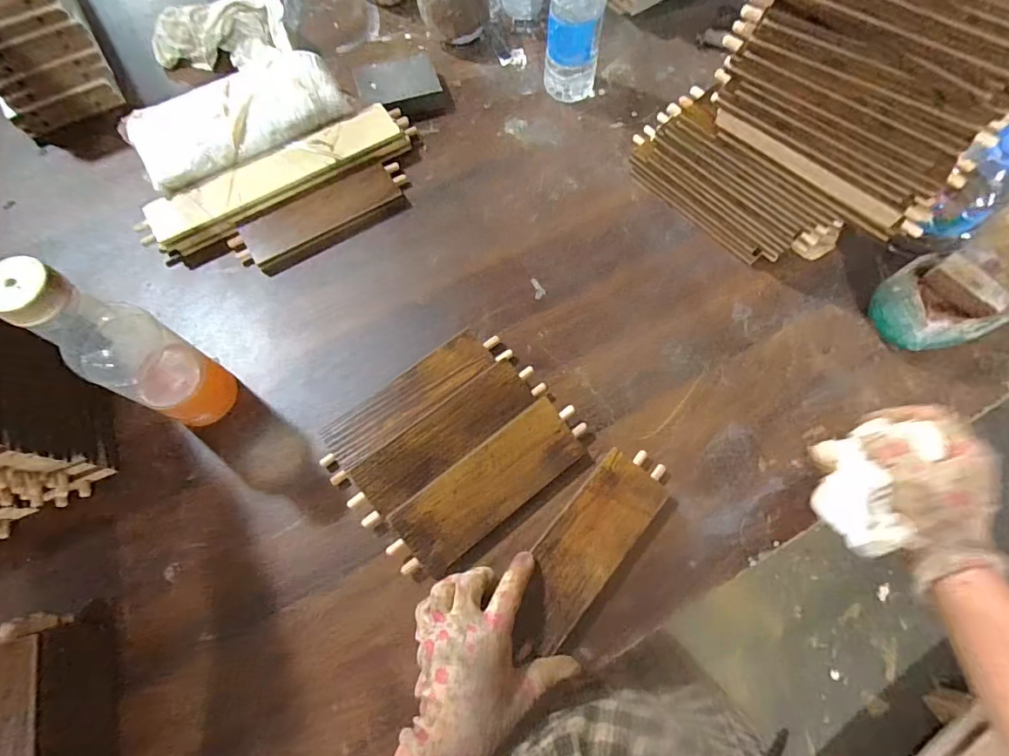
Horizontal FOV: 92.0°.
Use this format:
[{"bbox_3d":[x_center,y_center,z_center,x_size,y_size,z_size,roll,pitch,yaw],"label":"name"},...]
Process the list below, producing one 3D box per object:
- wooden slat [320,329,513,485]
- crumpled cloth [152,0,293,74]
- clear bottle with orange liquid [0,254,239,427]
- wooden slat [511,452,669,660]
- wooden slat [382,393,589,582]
[{"bbox_3d":[-0.090,0.017,0.474,0.199,0.018,0.053,-36,75,-13],"label":"wooden slat"},{"bbox_3d":[-0.356,-0.429,0.612,0.176,0.057,0.081,-7,71,-4],"label":"crumpled cloth"},{"bbox_3d":[-0.286,-0.014,0.385,0.052,0.214,0.060,29,72,8],"label":"clear bottle with orange liquid"},{"bbox_3d":[0.072,0.145,0.424,0.067,0.008,0.191,36,72,10],"label":"wooden slat"},{"bbox_3d":[-0.013,0.097,0.443,0.194,0.023,0.065,-37,76,-13],"label":"wooden slat"}]

